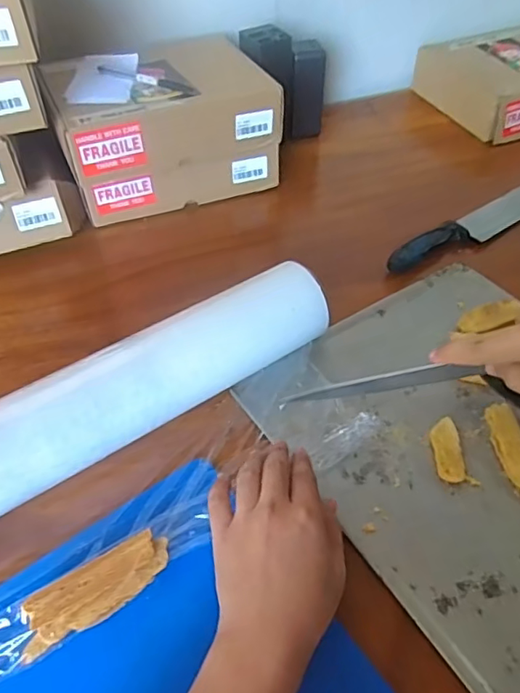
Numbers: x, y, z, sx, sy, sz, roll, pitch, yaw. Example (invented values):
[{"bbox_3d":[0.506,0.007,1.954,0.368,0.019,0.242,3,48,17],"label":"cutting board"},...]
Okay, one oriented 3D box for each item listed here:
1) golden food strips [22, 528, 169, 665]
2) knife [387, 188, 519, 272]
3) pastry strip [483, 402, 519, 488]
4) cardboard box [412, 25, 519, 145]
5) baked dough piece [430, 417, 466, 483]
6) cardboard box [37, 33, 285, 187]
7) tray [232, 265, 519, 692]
[{"bbox_3d":[-0.116,0.173,0.383,0.109,0.009,0.038,-27,76,-22],"label":"golden food strips"},{"bbox_3d":[0.269,-0.154,0.687,0.281,0.023,0.047,-27,53,-22],"label":"knife"},{"bbox_3d":[0.223,0.088,0.478,0.028,0.010,0.089,0,48,0],"label":"pastry strip"},{"bbox_3d":[0.432,-0.447,0.904,0.273,0.091,0.220,-19,51,-16],"label":"cardboard box"},{"bbox_3d":[0.165,0.091,0.478,0.024,0.008,0.061,3,48,3],"label":"baked dough piece"},{"bbox_3d":[-0.129,-0.311,0.693,0.261,0.081,0.190,-19,50,-15],"label":"cardboard box"},{"bbox_3d":[0.215,0.109,0.455,0.299,0.014,0.440,-24,52,-21],"label":"tray"}]

